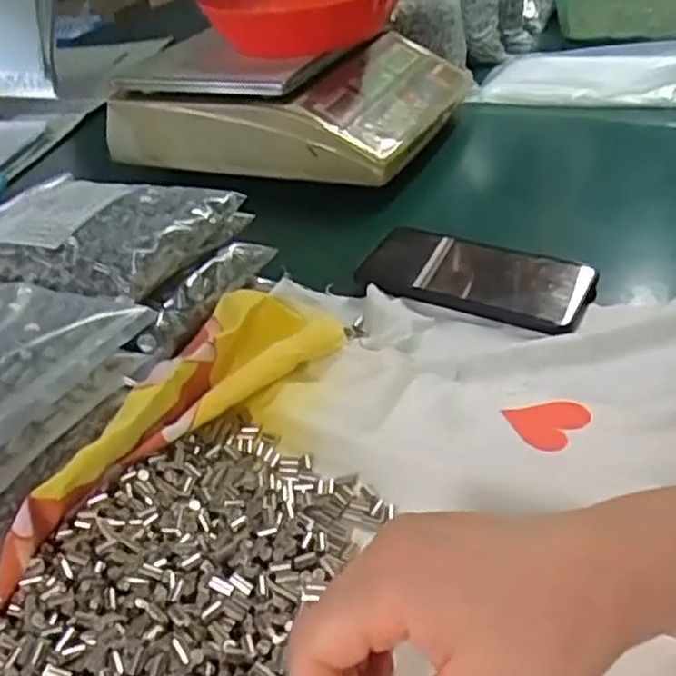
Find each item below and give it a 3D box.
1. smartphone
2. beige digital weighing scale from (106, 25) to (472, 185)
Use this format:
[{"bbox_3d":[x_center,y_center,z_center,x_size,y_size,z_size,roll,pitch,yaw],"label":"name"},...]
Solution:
[{"bbox_3d":[0.097,-0.049,0.526,0.171,0.016,0.077,16,42,29],"label":"smartphone"},{"bbox_3d":[-0.043,-0.272,0.779,0.316,0.088,0.260,12,40,24],"label":"beige digital weighing scale"}]

